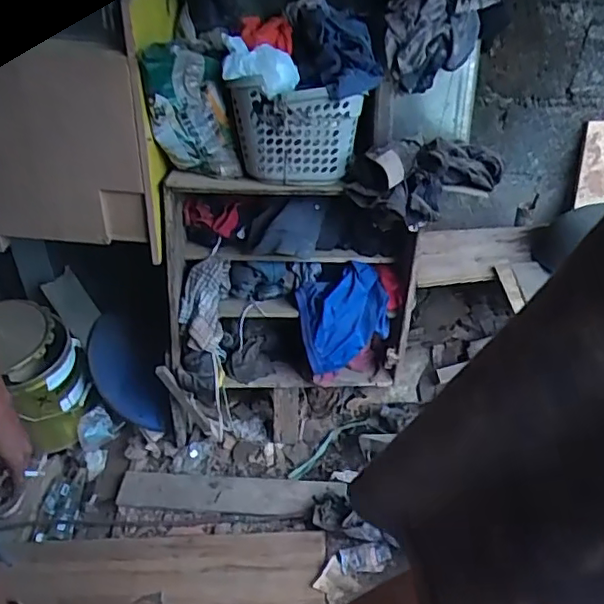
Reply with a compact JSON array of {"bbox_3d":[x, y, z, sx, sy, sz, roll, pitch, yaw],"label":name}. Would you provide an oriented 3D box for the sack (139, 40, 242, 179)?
[{"bbox_3d":[-0.250,-0.431,1.338,0.167,0.303,0.096,-9,43,-4],"label":"sack"}]

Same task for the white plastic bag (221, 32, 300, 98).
[{"bbox_3d":[-0.101,-0.516,1.300,0.188,0.083,0.077,26,49,5],"label":"white plastic bag"}]

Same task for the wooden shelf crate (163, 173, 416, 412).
[{"bbox_3d":[-0.026,-0.022,1.556,0.631,0.565,0.276,-1,43,4],"label":"wooden shelf crate"}]

